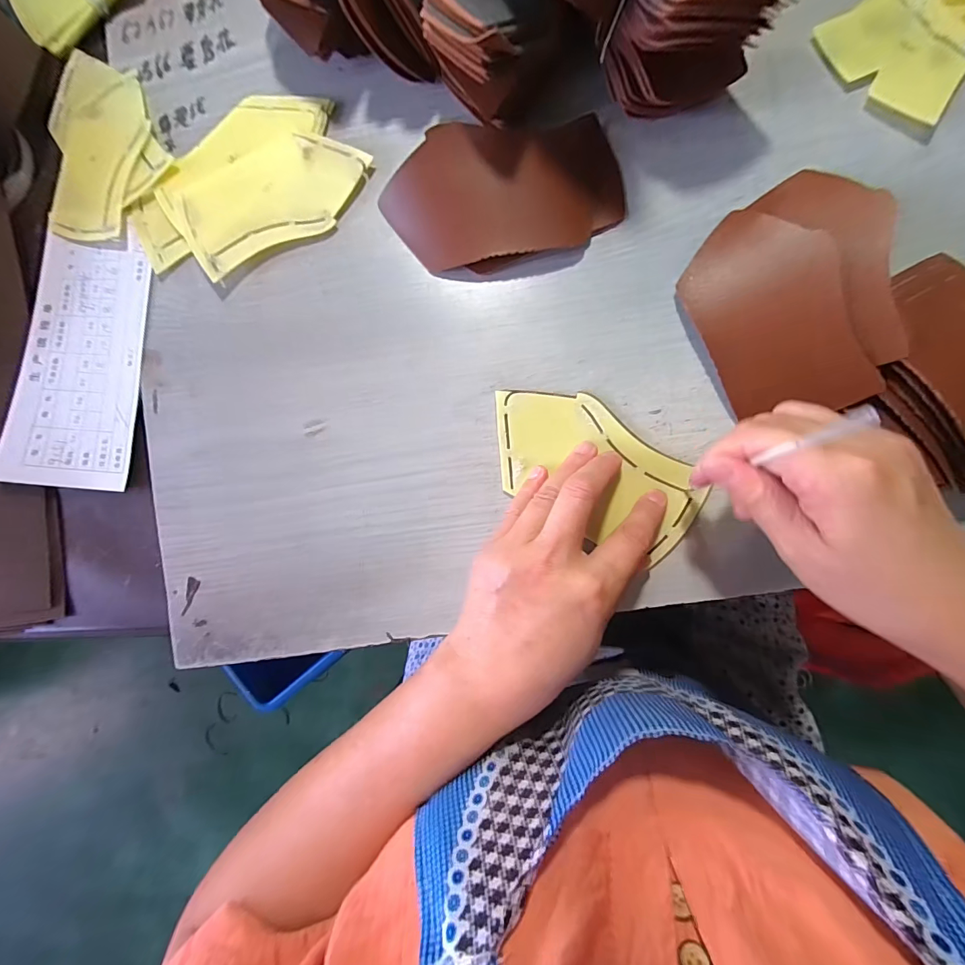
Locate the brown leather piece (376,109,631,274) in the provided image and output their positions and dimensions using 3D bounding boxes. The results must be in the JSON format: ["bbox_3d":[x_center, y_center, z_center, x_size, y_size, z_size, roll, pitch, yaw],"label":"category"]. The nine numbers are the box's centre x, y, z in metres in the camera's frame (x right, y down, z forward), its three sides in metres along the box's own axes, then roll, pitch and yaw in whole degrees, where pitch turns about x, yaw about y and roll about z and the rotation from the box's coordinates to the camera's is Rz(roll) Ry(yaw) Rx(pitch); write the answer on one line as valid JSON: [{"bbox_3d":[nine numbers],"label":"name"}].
[{"bbox_3d":[0.016,-0.194,0.277,0.157,0.028,0.085,-15,85,2],"label":"brown leather piece"}]

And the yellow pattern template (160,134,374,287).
[{"bbox_3d":[-0.153,-0.207,0.296,0.140,0.007,0.080,-27,86,0],"label":"yellow pattern template"}]

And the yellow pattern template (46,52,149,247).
[{"bbox_3d":[-0.295,-0.255,0.315,0.088,0.004,0.142,10,86,9],"label":"yellow pattern template"}]

